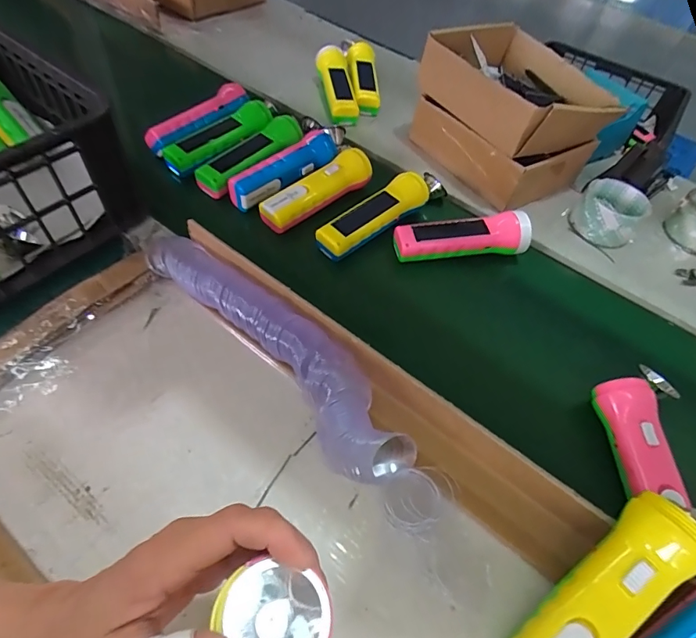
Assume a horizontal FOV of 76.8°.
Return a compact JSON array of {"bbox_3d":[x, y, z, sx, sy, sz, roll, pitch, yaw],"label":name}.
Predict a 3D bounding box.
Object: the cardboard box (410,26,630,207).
[{"bbox_3d":[0.234,-0.298,0.629,0.215,0.128,0.233,-22,60,-20],"label":"cardboard box"}]

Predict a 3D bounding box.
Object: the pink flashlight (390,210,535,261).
[{"bbox_3d":[0.138,-0.097,0.538,0.164,0.048,0.043,-5,55,-12],"label":"pink flashlight"}]

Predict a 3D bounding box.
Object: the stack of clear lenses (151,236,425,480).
[{"bbox_3d":[-0.071,0.019,0.411,0.071,0.044,0.329,-37,66,-27],"label":"stack of clear lenses"}]

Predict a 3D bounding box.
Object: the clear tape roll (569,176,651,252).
[{"bbox_3d":[0.352,-0.143,0.592,0.084,0.046,0.088,37,59,18],"label":"clear tape roll"}]

